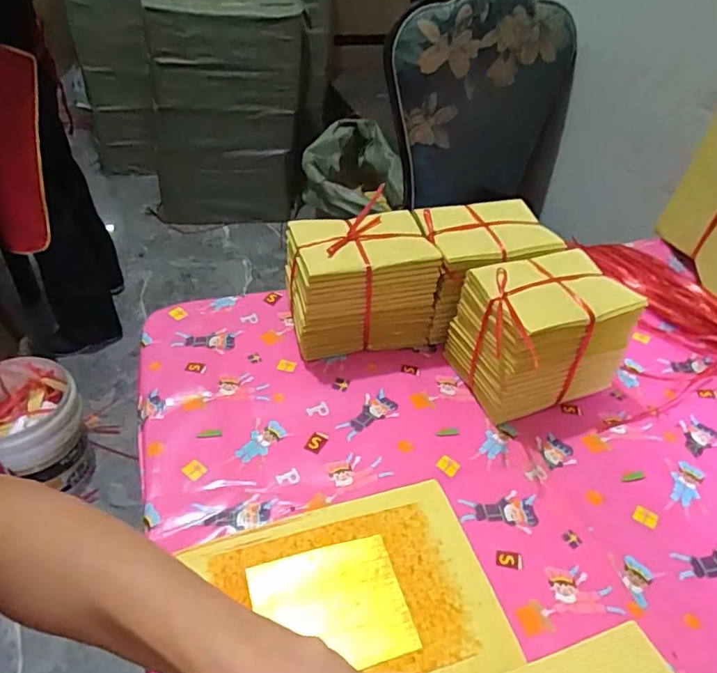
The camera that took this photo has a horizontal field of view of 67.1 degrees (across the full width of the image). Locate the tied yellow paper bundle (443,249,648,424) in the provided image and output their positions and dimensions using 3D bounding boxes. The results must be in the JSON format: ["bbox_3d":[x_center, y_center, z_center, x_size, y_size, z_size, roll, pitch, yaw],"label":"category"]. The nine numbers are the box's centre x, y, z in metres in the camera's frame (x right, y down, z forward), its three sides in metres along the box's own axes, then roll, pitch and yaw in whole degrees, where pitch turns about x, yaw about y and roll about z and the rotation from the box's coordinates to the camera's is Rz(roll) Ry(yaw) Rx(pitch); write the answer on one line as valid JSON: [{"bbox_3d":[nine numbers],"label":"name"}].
[{"bbox_3d":[0.206,-0.002,0.626,0.158,0.138,0.122,-13,45,-19],"label":"tied yellow paper bundle"}]

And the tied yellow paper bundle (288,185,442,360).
[{"bbox_3d":[-0.001,-0.064,0.676,0.167,0.140,0.114,-6,43,-12],"label":"tied yellow paper bundle"}]

